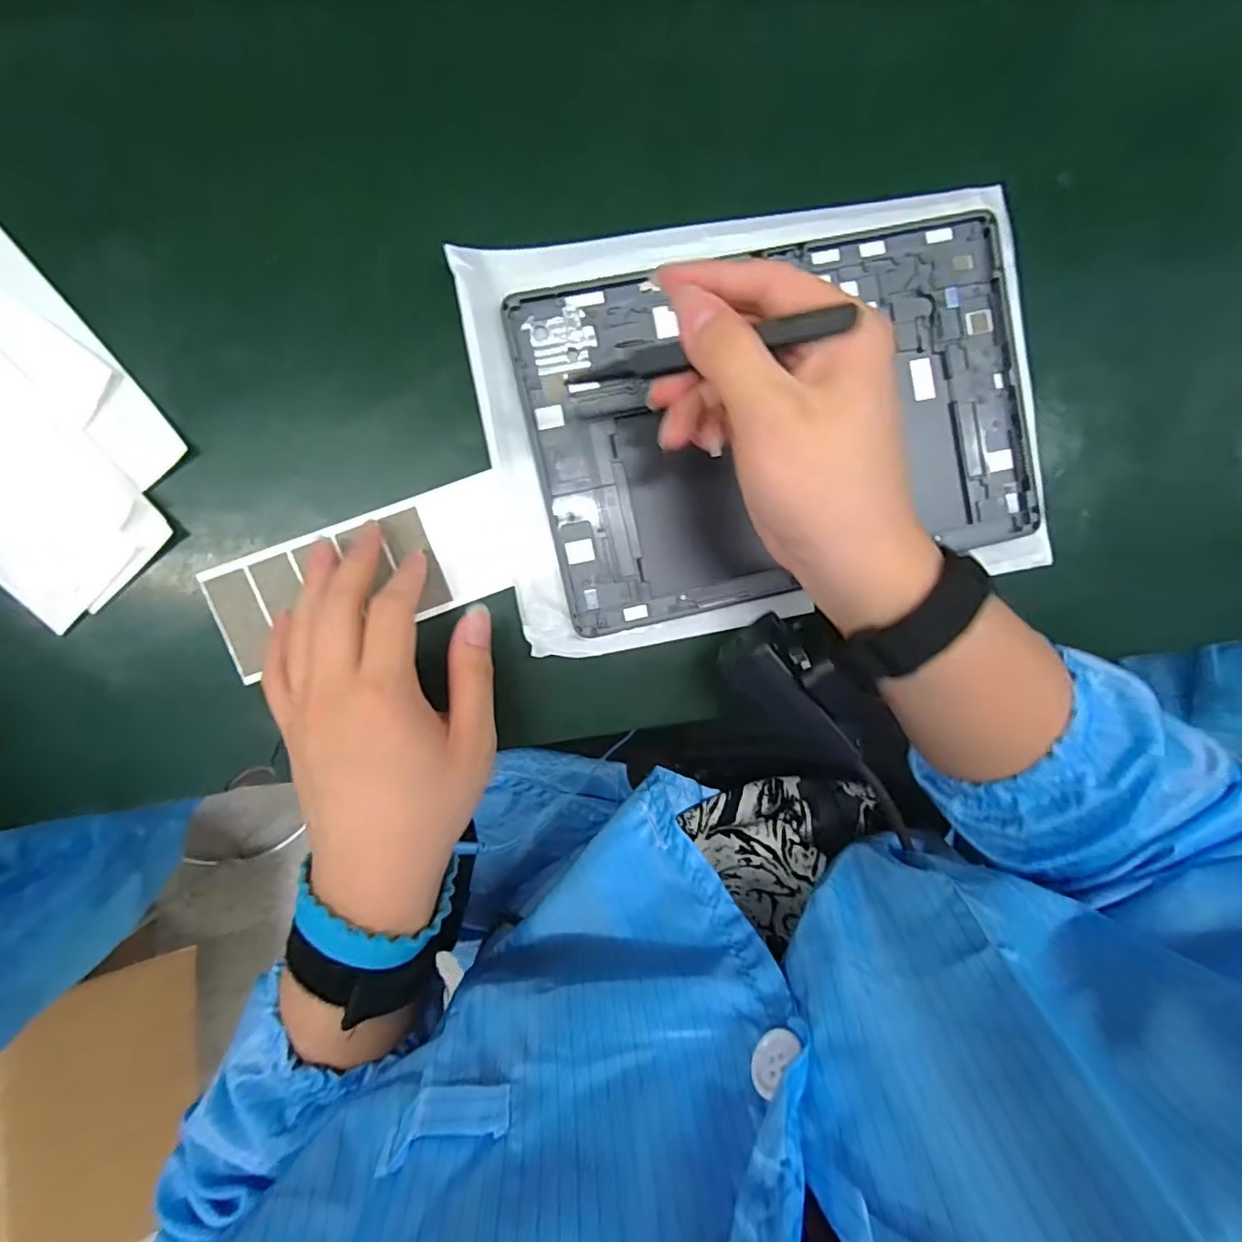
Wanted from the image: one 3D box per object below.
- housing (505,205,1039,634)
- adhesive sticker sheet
[{"bbox_3d":[0.085,-0.101,0.292,0.255,0.012,0.165,-13,94,-4],"label":"housing"},{"bbox_3d":[-0.116,-0.024,0.280,0.163,0.007,0.056,-21,97,-2],"label":"adhesive sticker sheet"}]

